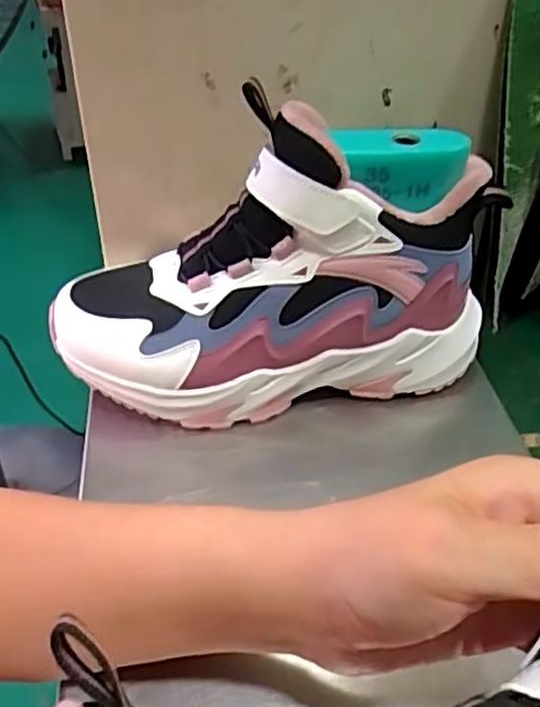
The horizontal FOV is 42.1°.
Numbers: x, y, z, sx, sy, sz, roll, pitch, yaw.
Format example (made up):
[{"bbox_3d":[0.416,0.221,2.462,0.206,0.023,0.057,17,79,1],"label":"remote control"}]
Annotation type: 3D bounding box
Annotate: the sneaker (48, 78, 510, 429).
[{"bbox_3d":[0.002,-0.047,0.379,0.235,0.140,0.089,-8,39,-14],"label":"sneaker"}]

